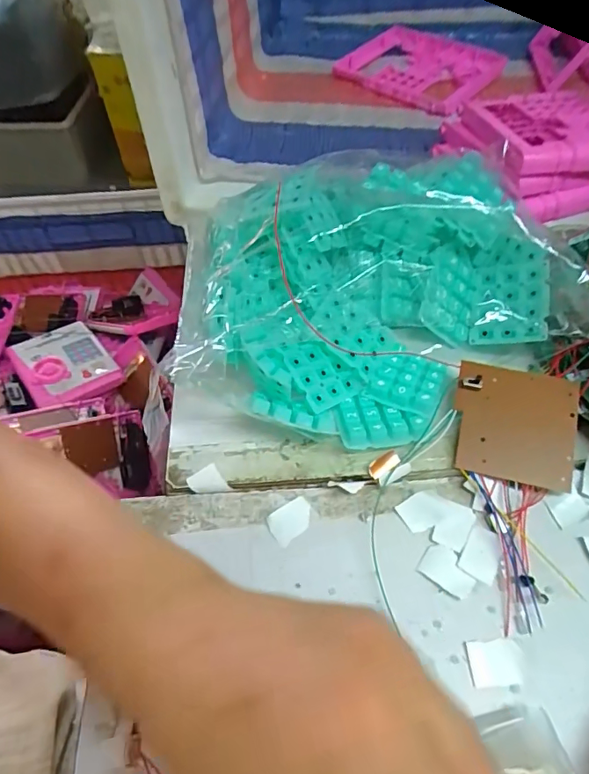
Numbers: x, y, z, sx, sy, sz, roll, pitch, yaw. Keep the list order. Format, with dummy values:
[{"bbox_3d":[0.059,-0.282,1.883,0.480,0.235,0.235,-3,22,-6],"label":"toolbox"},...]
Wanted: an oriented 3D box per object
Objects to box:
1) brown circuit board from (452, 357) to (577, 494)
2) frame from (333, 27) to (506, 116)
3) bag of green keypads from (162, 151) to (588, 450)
[{"bbox_3d":[0.139,0.023,0.313,0.072,0.007,0.074,11,71,10],"label":"brown circuit board"},{"bbox_3d":[0.154,-0.392,0.609,0.167,0.021,0.162,32,62,22],"label":"frame"},{"bbox_3d":[0.060,-0.070,0.340,0.273,0.077,0.203,-7,55,-3],"label":"bag of green keypads"}]

